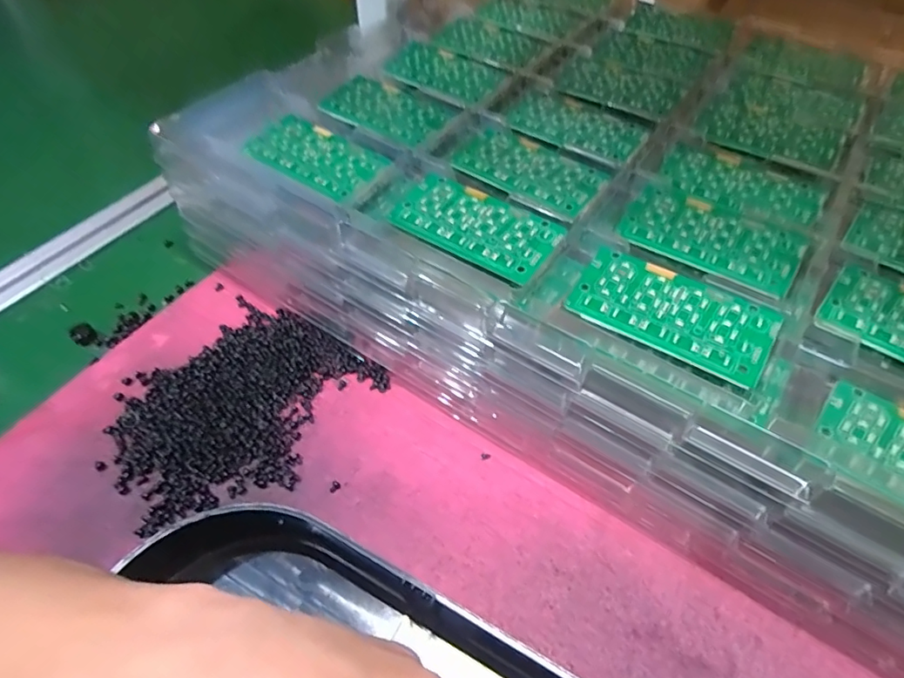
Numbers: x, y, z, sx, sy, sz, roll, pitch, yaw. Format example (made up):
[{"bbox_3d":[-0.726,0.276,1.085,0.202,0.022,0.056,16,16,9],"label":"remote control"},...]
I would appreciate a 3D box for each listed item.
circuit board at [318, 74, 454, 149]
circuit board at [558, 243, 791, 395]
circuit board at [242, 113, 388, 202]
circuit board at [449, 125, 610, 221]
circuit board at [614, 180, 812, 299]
[{"bbox_3d":[-0.049,-0.162,0.378,0.087,0.004,0.058,35,59,24],"label":"circuit board"},{"bbox_3d":[0.109,-0.014,0.269,0.094,0.004,0.047,27,64,21],"label":"circuit board"},{"bbox_3d":[-0.087,-0.116,0.336,0.089,0.005,0.048,32,58,22],"label":"circuit board"},{"bbox_3d":[0.048,-0.107,0.341,0.095,0.007,0.051,37,60,25],"label":"circuit board"},{"bbox_3d":[0.146,-0.059,0.305,0.093,0.009,0.053,32,59,22],"label":"circuit board"}]

